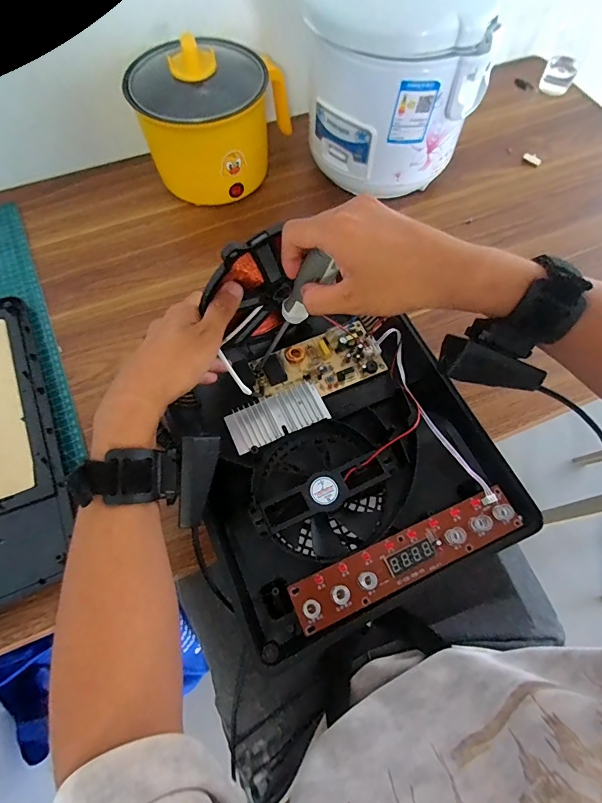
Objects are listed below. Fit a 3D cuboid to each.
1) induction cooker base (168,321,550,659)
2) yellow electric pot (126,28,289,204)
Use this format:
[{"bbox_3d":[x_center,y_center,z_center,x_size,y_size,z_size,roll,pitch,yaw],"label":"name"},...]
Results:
[{"bbox_3d":[0.031,0.045,0.395,0.274,0.052,0.292,-21,66,-10],"label":"induction cooker base"},{"bbox_3d":[-0.117,-0.374,0.533,0.137,0.153,0.177,26,67,12],"label":"yellow electric pot"}]

